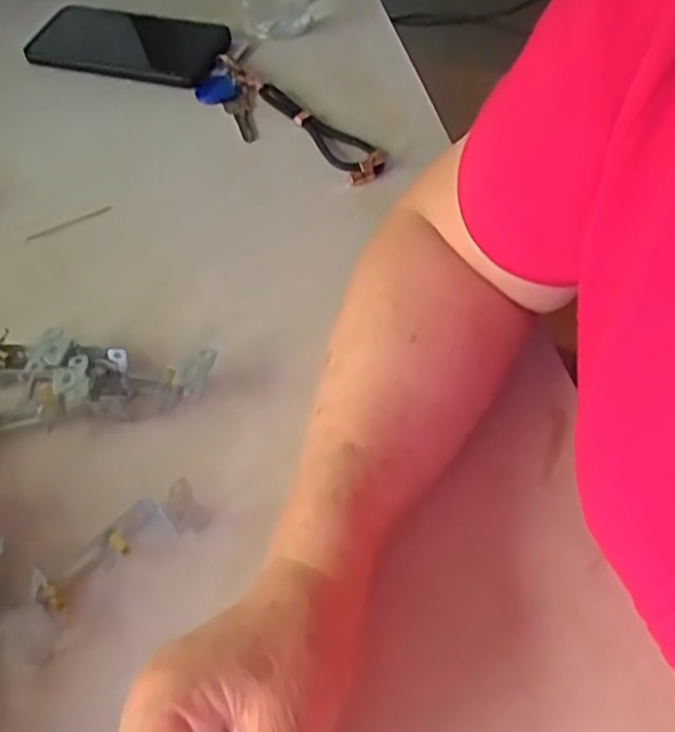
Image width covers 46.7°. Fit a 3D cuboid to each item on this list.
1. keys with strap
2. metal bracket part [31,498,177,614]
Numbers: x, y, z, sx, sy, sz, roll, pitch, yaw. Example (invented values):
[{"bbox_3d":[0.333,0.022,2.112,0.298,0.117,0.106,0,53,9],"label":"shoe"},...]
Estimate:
[{"bbox_3d":[-0.042,-0.196,0.604,0.072,0.014,0.200,-34,59,-20],"label":"keys with strap"},{"bbox_3d":[-0.118,0.093,0.393,0.070,0.015,0.024,-34,59,-20],"label":"metal bracket part"}]

